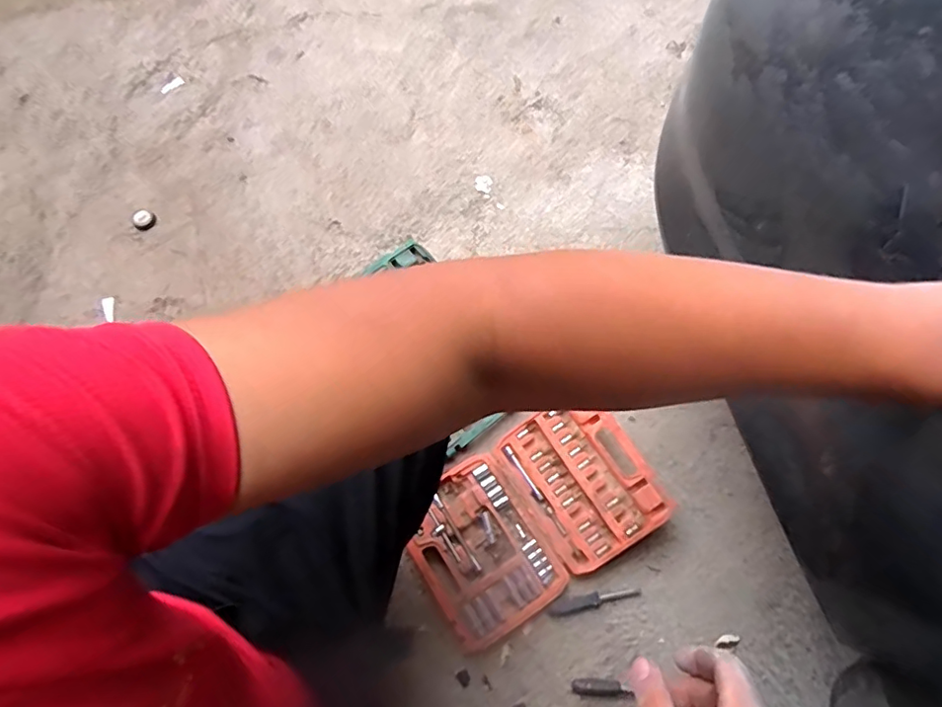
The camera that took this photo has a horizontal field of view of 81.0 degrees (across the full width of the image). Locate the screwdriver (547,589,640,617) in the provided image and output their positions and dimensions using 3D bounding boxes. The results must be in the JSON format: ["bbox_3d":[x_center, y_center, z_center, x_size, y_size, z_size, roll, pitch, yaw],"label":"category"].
[{"bbox_3d":[0.195,0.388,0.866,0.147,0.023,0.022,-12,69,-5],"label":"screwdriver"}]

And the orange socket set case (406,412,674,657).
[{"bbox_3d":[0.096,0.253,0.875,0.386,0.053,0.252,-30,72,-11],"label":"orange socket set case"}]

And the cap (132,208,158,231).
[{"bbox_3d":[-0.675,-0.278,1.141,0.036,0.018,0.044,26,71,9],"label":"cap"}]

